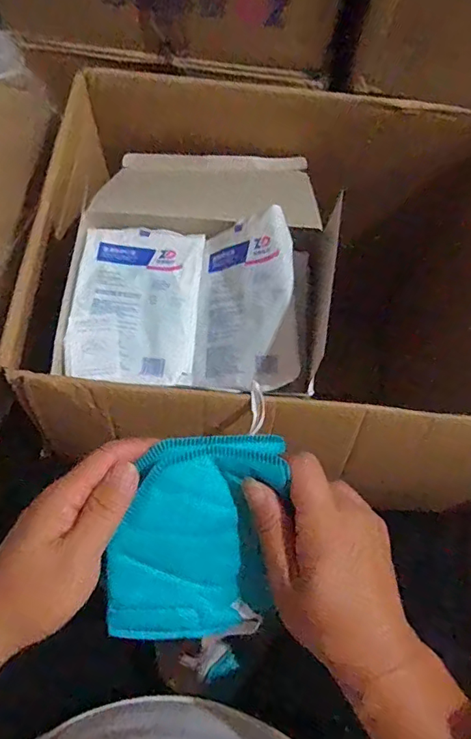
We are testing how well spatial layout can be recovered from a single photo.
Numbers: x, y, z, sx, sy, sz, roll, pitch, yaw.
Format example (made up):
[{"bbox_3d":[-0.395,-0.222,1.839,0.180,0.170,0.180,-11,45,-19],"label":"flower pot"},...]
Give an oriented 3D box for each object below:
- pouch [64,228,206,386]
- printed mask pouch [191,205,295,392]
[{"bbox_3d":[-0.105,-0.072,0.527,0.131,0.024,0.168,6,69,0],"label":"pouch"},{"bbox_3d":[0.006,-0.070,0.518,0.117,0.011,0.180,-9,76,32],"label":"printed mask pouch"}]

